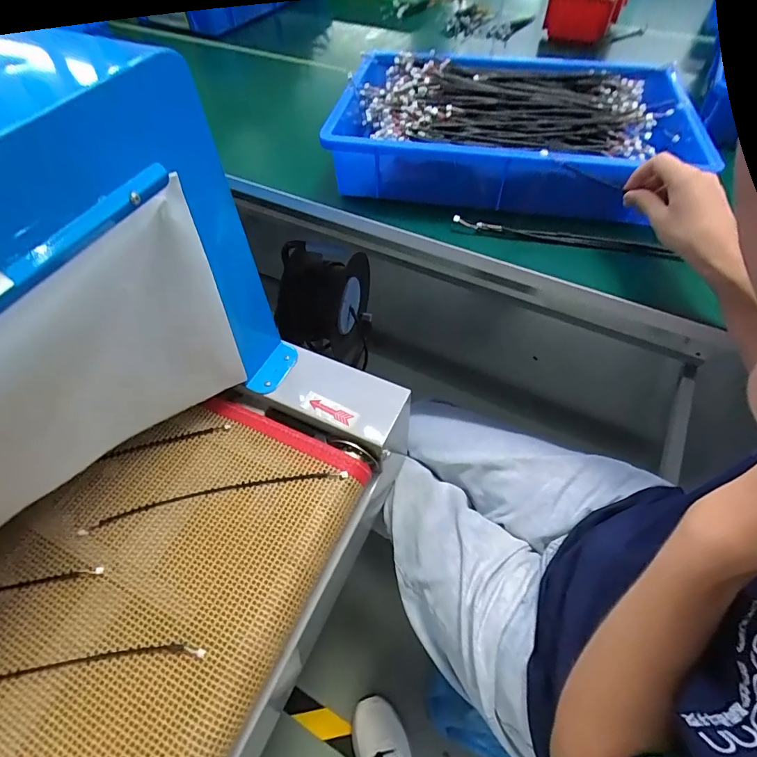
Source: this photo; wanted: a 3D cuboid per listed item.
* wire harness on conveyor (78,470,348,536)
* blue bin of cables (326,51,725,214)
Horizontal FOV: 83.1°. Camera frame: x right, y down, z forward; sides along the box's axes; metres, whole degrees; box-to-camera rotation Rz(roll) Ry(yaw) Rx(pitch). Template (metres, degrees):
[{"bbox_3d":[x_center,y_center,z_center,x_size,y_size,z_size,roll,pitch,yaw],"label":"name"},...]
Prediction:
[{"bbox_3d":[-0.175,0.128,0.466,0.280,0.006,0.021,-12,56,-6],"label":"wire harness on conveyor"},{"bbox_3d":[0.172,-0.332,0.559,0.438,0.083,0.282,3,56,4],"label":"blue bin of cables"}]

